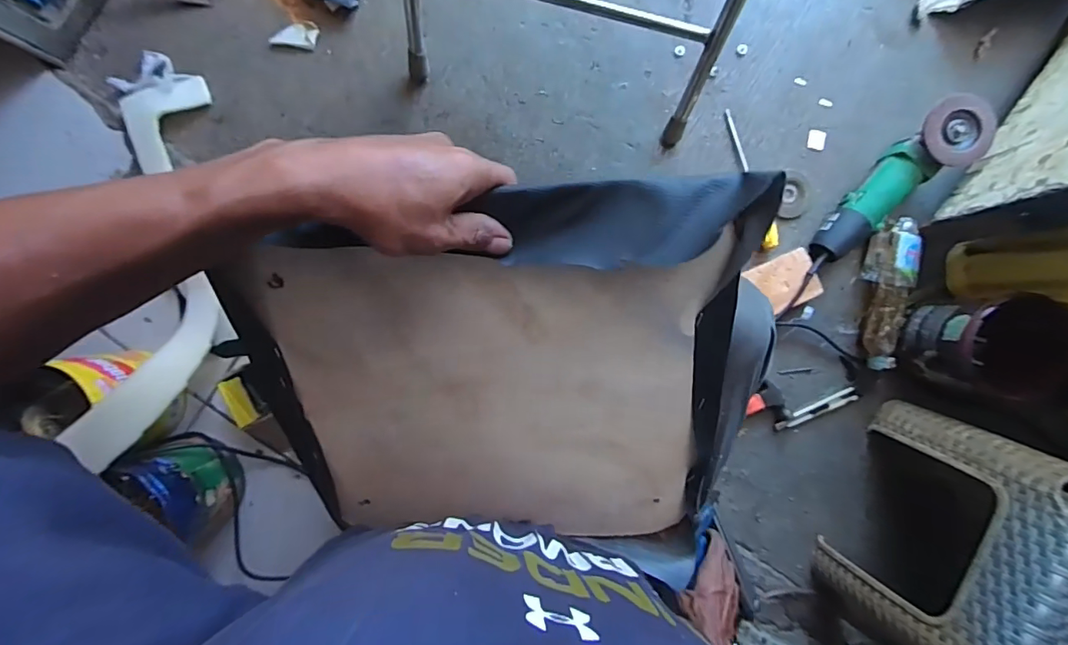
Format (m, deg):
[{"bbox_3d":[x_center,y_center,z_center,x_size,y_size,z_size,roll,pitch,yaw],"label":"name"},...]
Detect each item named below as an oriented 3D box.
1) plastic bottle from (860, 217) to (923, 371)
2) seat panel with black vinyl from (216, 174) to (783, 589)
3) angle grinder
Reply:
[{"bbox_3d":[0.545,-0.041,0.736,0.061,0.057,0.226,-1,93,0],"label":"plastic bottle"},{"bbox_3d":[-0.012,0.076,0.407,0.402,0.042,0.364,-5,123,3],"label":"seat panel with black vinyl"},{"bbox_3d":[0.530,-0.187,0.716,0.093,0.089,0.298,38,92,-2],"label":"angle grinder"}]

